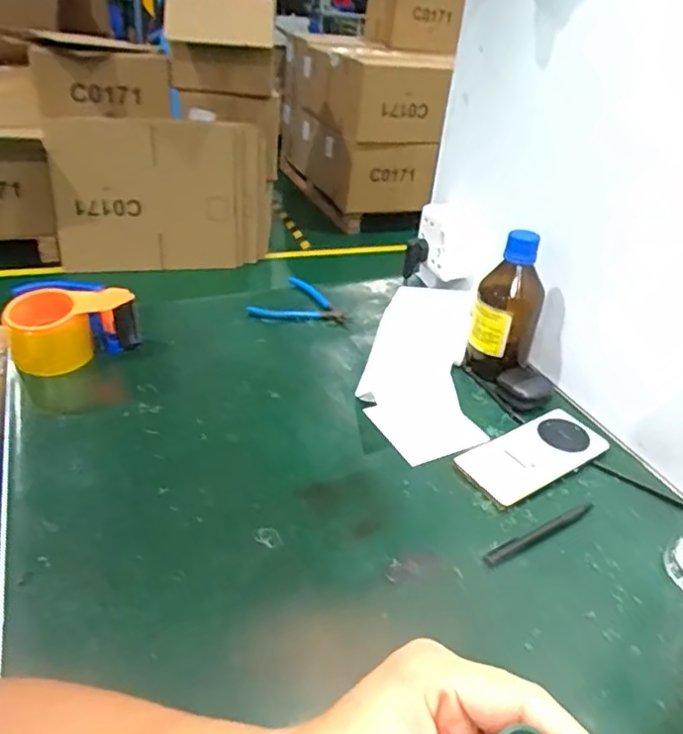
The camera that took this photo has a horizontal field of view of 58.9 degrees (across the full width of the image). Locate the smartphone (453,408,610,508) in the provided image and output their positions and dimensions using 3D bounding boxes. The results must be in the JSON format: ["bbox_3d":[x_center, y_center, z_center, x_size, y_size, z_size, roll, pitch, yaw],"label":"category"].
[{"bbox_3d":[0.205,0.090,0.638,0.161,0.013,0.075,-18,41,-28],"label":"smartphone"}]

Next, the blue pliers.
[{"bbox_3d":[-0.064,-0.106,0.914,0.140,0.020,0.138,2,35,-4],"label":"blue pliers"}]

